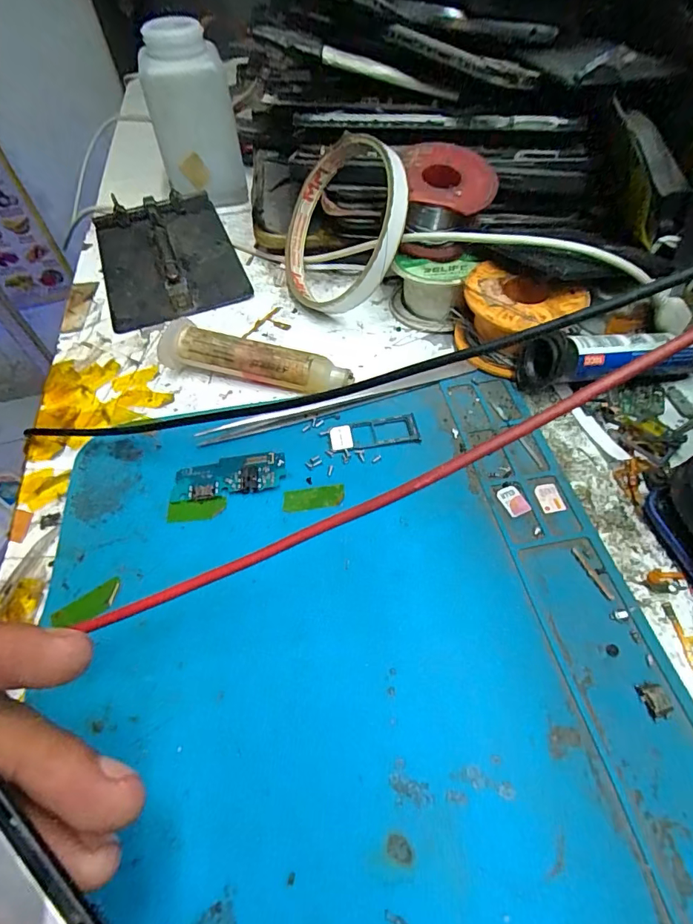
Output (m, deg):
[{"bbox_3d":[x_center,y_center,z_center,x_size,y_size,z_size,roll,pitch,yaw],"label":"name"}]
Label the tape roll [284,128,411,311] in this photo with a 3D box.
[{"bbox_3d":[-0.005,-0.117,0.239,0.013,0.086,0.080,-1,69,-41],"label":"tape roll"}]

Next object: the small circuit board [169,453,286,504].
[{"bbox_3d":[-0.048,0.006,0.190,0.045,0.004,0.017,-9,54,-3],"label":"small circuit board"}]

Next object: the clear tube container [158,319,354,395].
[{"bbox_3d":[-0.043,-0.046,0.219,0.091,0.022,0.014,11,55,11],"label":"clear tube container"}]

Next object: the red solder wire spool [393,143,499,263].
[{"bbox_3d":[0.048,-0.126,0.229,0.043,0.037,0.051,1,54,4],"label":"red solder wire spool"}]

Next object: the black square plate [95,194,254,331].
[{"bbox_3d":[-0.112,-0.130,0.290,0.079,0.014,0.123,-20,55,-11],"label":"black square plate"}]

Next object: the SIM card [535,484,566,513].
[{"bbox_3d":[0.079,0.014,0.181,0.009,0.004,0.012,-7,56,-3],"label":"SIM card"}]

